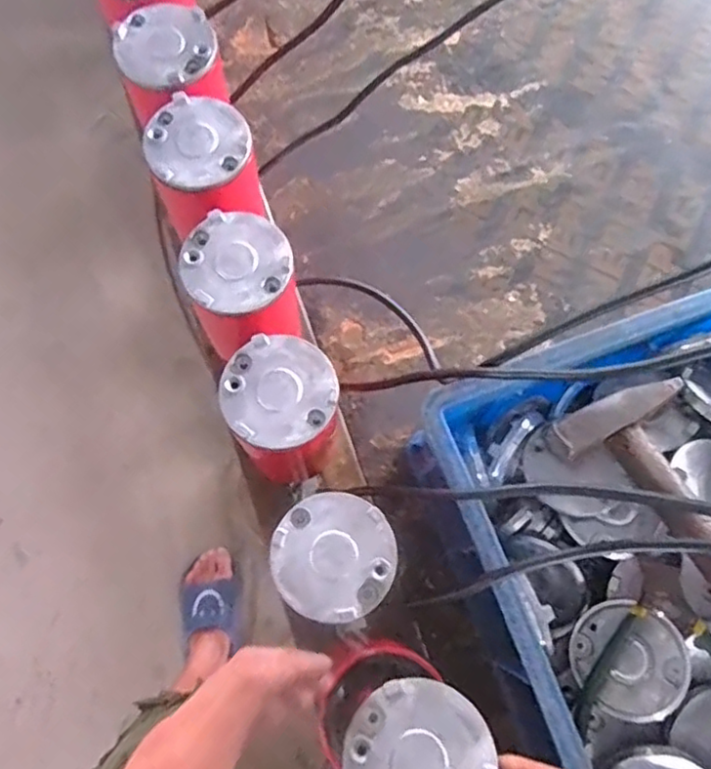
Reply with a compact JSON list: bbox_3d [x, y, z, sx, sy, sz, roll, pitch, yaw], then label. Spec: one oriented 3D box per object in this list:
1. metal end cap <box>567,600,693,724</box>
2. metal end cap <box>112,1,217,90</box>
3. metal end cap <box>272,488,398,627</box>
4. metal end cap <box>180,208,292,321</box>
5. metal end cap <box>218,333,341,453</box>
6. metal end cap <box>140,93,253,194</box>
[{"bbox_3d":[0.184,0.185,0.439,0.073,0.010,0.069,-13,58,22],"label":"metal end cap"},{"bbox_3d":[-0.144,-0.259,0.495,0.071,0.010,0.072,0,74,-1],"label":"metal end cap"},{"bbox_3d":[-0.013,0.105,0.396,0.073,0.010,0.073,0,74,-1],"label":"metal end cap"},{"bbox_3d":[-0.082,-0.083,0.445,0.072,0.011,0.071,0,74,-1],"label":"metal end cap"},{"bbox_3d":[-0.050,0.005,0.421,0.072,0.007,0.072,0,74,-1],"label":"metal end cap"},{"bbox_3d":[-0.115,-0.177,0.469,0.073,0.008,0.073,0,74,-1],"label":"metal end cap"}]

